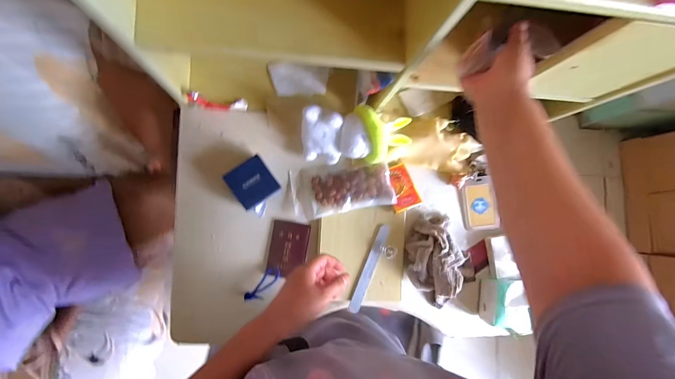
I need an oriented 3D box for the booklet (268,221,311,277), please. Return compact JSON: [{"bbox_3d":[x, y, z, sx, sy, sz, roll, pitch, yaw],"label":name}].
[{"bbox_3d":[-0.093,0.113,0.589,0.070,0.017,0.099,9,84,-8],"label":"booklet"}]

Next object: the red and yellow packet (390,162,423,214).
[{"bbox_3d":[0.123,-0.004,0.596,0.055,0.012,0.086,-22,89,-10],"label":"red and yellow packet"}]

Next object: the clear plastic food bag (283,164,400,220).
[{"bbox_3d":[0.003,0.001,0.594,0.201,0.040,0.096,-4,86,-9],"label":"clear plastic food bag"}]

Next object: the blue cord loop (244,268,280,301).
[{"bbox_3d":[-0.138,0.181,0.577,0.029,0.017,0.080,43,81,-3],"label":"blue cord loop"}]

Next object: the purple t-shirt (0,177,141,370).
[{"bbox_3d":[-0.689,0.204,0.725,0.434,0.067,0.304,-41,129,-26],"label":"purple t-shirt"}]

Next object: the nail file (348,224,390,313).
[{"bbox_3d":[0.062,0.152,0.593,0.019,0.004,0.176,22,87,3],"label":"nail file"}]

